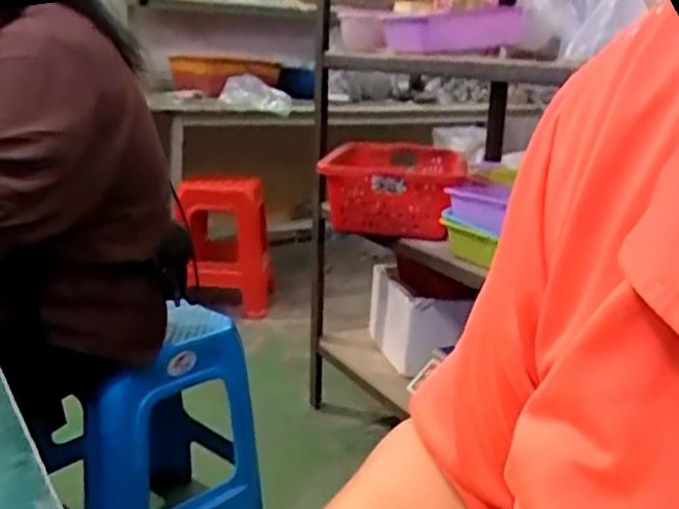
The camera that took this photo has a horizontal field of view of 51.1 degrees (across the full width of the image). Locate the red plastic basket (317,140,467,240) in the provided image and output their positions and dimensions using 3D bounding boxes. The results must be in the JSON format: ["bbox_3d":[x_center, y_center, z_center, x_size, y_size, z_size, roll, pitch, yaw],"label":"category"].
[{"bbox_3d":[0.131,-0.155,1.577,0.277,0.161,0.354,5,15,10],"label":"red plastic basket"}]

